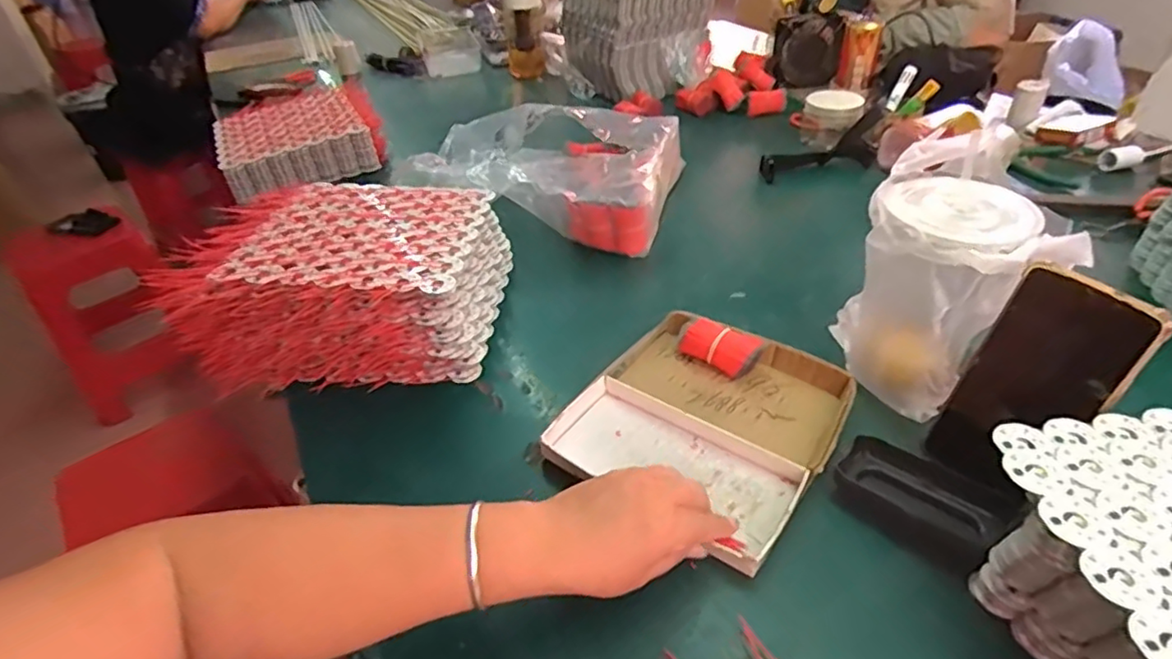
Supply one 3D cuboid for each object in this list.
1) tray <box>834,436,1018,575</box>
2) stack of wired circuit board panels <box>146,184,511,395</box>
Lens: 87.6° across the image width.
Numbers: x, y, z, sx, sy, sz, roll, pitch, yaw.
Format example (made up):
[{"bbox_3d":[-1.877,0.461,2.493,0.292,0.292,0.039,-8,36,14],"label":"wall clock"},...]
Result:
[{"bbox_3d":[0.241,0.123,0.441,0.109,0.019,0.063,27,48,33],"label":"tray"},{"bbox_3d":[-0.225,-0.058,0.615,0.259,0.116,0.208,-3,39,2],"label":"stack of wired circuit board panels"}]

